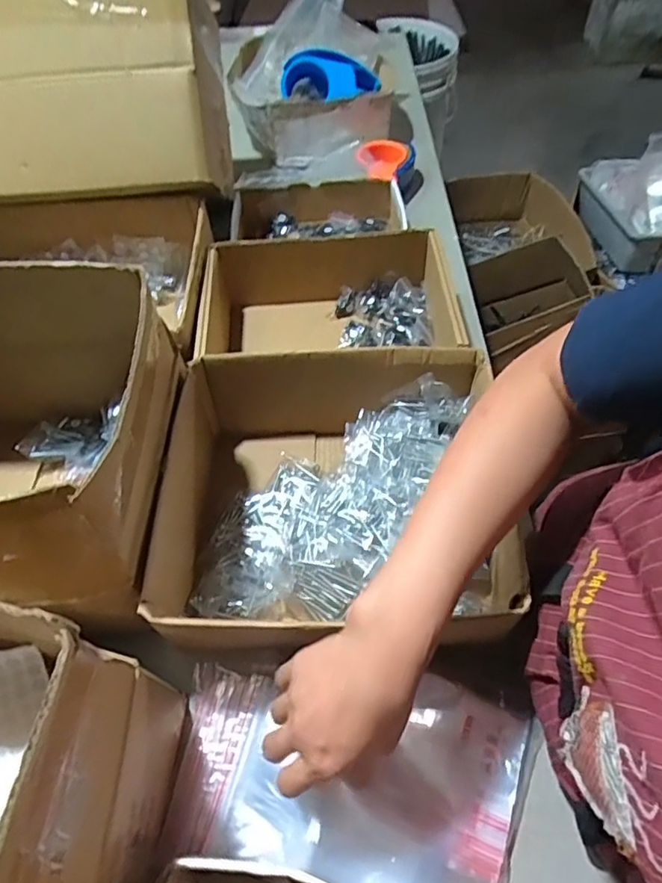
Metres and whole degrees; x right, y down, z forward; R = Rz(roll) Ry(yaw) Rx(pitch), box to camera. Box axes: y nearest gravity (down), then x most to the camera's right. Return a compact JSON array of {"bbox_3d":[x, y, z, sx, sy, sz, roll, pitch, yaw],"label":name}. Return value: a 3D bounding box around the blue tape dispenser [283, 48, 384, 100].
[{"bbox_3d":[-0.001,-0.607,0.946,0.162,0.080,0.052,13,58,10],"label":"blue tape dispenser"}]

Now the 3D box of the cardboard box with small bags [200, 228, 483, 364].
[{"bbox_3d":[-0.010,-0.142,0.688,0.308,0.133,0.218,-3,56,0],"label":"cardboard box with small bags"}]

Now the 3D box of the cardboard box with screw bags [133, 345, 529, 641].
[{"bbox_3d":[0.001,0.053,0.545,0.277,0.111,0.269,-1,56,1],"label":"cardboard box with screw bags"}]

